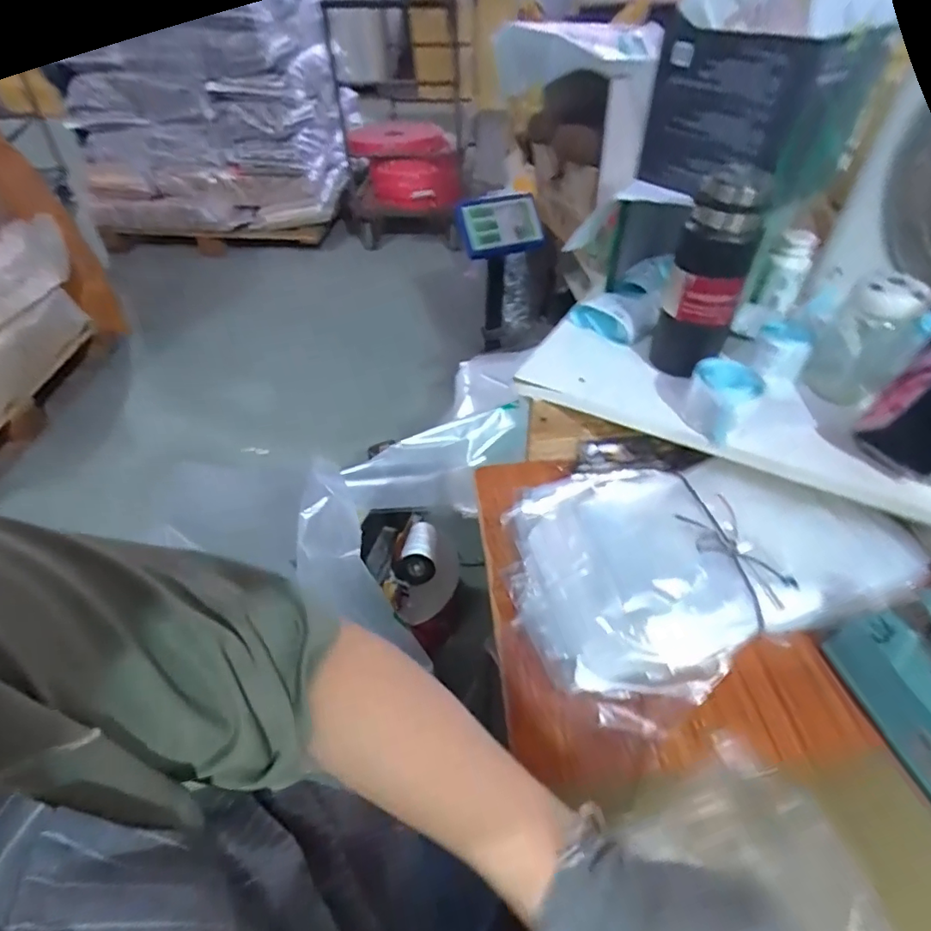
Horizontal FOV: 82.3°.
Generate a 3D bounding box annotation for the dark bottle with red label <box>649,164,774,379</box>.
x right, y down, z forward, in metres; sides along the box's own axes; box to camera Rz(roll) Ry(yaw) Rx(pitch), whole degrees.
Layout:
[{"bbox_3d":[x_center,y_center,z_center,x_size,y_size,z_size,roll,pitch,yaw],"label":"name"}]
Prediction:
[{"bbox_3d":[0.265,-0.202,0.588,0.078,0.211,0.085,21,49,21],"label":"dark bottle with red label"}]

